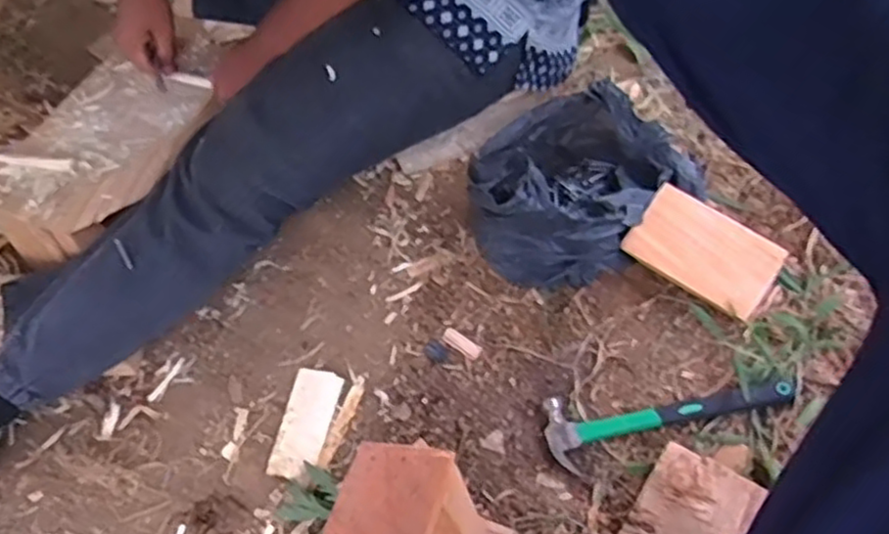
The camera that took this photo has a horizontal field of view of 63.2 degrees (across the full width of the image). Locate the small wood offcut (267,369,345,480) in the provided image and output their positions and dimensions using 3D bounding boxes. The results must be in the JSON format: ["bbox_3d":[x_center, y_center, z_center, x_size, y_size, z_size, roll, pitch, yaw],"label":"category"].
[{"bbox_3d":[-0.164,0.183,0.847,0.060,0.008,0.127,14,69,14],"label":"small wood offcut"}]

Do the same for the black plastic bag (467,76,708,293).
[{"bbox_3d":[0.146,-0.087,0.876,0.214,0.140,0.195,-17,49,-13],"label":"black plastic bag"}]

